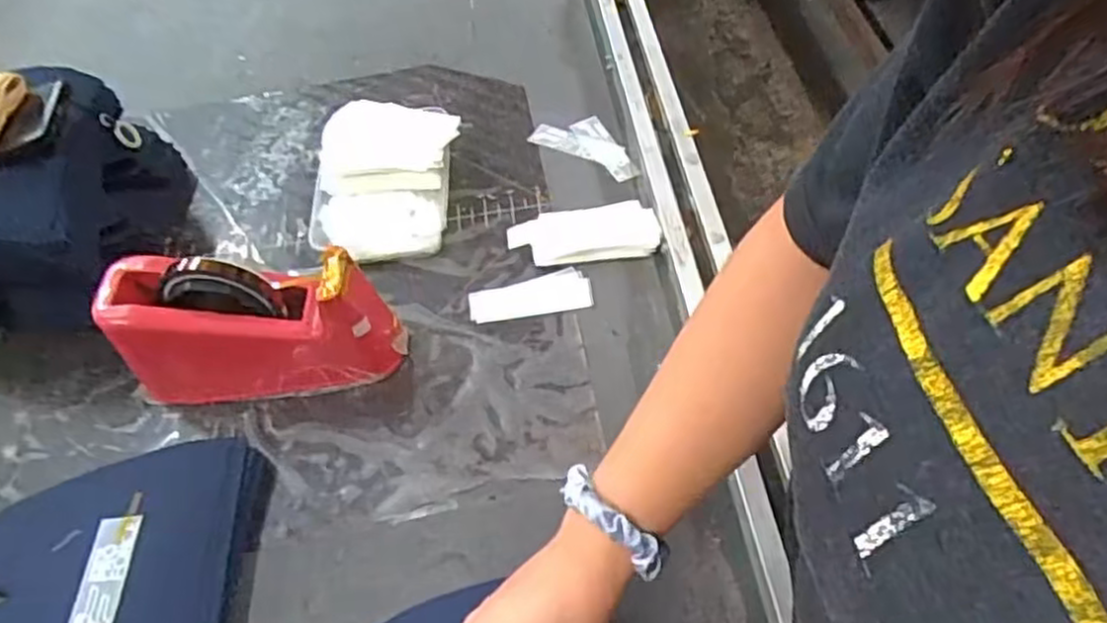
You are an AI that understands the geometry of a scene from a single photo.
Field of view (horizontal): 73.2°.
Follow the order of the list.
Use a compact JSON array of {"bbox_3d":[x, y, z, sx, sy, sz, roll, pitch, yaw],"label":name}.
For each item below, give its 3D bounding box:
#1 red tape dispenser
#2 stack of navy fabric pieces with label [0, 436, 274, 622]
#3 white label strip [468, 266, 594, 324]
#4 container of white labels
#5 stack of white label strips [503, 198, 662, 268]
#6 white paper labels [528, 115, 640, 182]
[{"bbox_3d":[-0.226,0.013,0.567,0.200,0.117,0.065,-2,55,4],"label":"red tape dispenser"},{"bbox_3d":[-0.310,0.190,0.498,0.205,0.032,0.201,-6,55,1],"label":"stack of navy fabric pieces with label"},{"bbox_3d":[-0.020,-0.013,0.628,0.101,0.004,0.038,-12,55,-3],"label":"white label strip"},{"bbox_3d":[-0.155,-0.123,0.692,0.126,0.056,0.168,1,56,6],"label":"container of white labels"},{"bbox_3d":[0.026,-0.068,0.659,0.128,0.018,0.058,-7,55,0],"label":"stack of white label strips"},{"bbox_3d":[0.038,-0.167,0.737,0.113,0.011,0.056,25,61,20],"label":"white paper labels"}]

